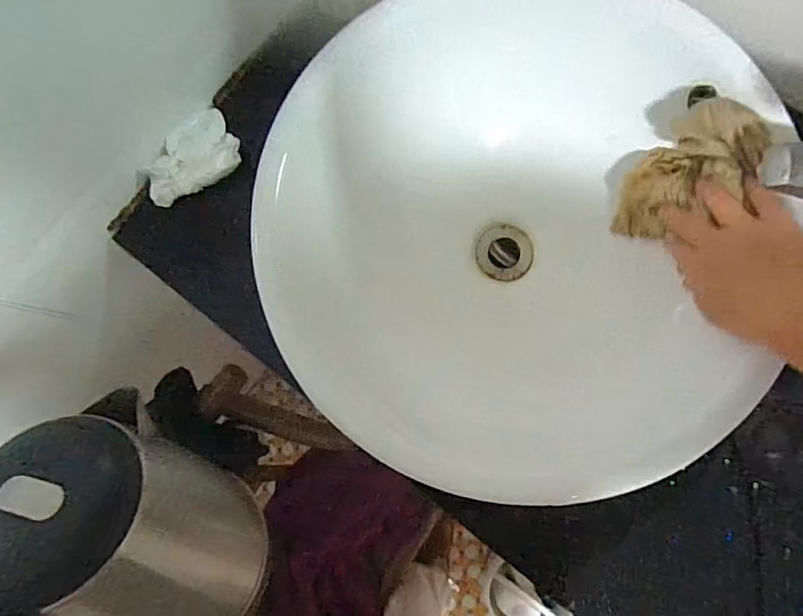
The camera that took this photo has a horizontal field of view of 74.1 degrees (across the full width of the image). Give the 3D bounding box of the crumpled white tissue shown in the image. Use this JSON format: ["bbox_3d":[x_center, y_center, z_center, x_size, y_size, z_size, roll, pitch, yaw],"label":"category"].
[{"bbox_3d":[-0.207,-0.145,0.519,0.098,0.028,0.069,-34,81,-2],"label":"crumpled white tissue"}]

